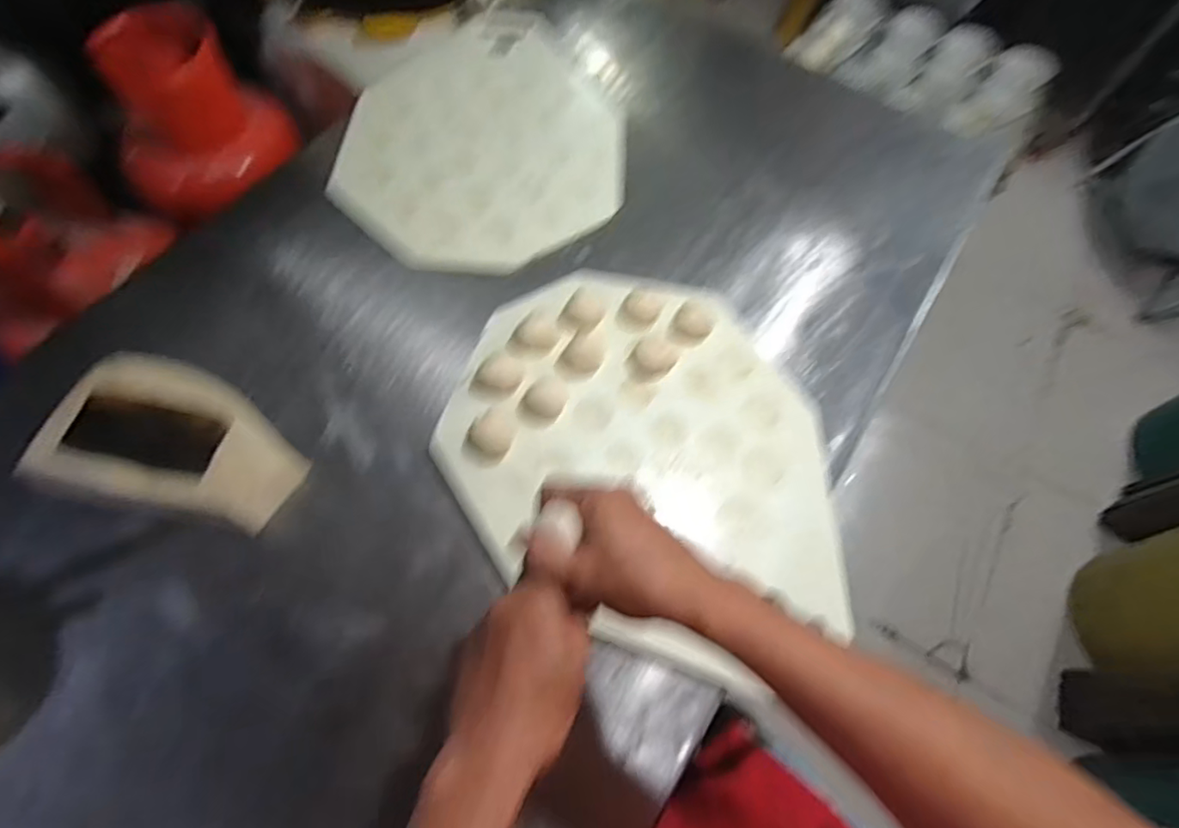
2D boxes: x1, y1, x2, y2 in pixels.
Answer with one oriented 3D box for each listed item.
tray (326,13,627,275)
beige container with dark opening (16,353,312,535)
[{"bbox_3d":[-0.151,-0.423,0.883,0.397,0.026,0.516,3,64,-2],"label":"tray"},{"bbox_3d":[-0.436,0.026,0.626,0.258,0.059,0.161,14,64,3],"label":"beige container with dark opening"}]

